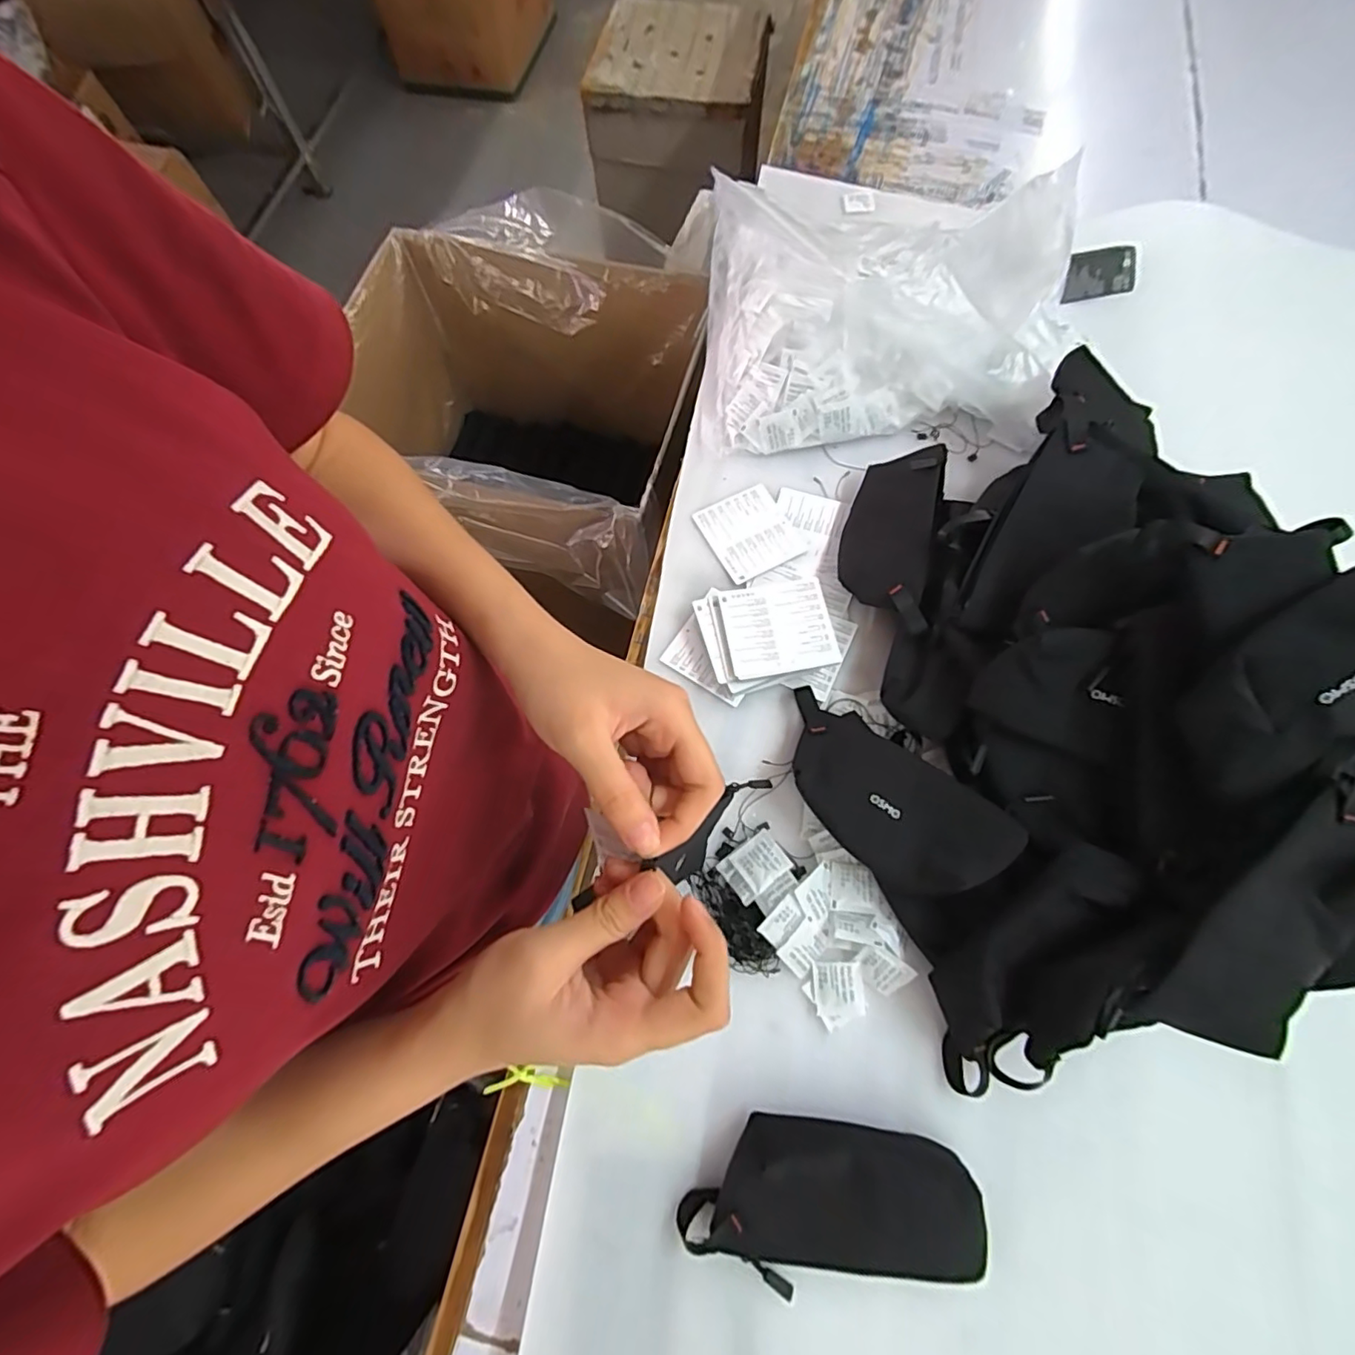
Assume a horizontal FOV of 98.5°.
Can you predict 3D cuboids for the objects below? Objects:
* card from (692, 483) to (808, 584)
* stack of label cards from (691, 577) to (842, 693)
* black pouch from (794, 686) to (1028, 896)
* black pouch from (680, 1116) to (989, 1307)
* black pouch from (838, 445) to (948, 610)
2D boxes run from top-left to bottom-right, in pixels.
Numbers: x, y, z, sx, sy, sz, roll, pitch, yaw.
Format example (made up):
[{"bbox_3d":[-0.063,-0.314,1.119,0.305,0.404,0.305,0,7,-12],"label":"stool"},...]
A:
[{"bbox_3d":[0.077,-0.157,0.631,0.088,0.004,0.098,-28,72,-9],"label":"card"},{"bbox_3d":[0.087,-0.042,0.575,0.121,0.030,0.096,-14,70,-4],"label":"stack of label cards"},{"bbox_3d":[0.174,0.093,0.500,0.207,0.040,0.114,42,90,27],"label":"black pouch"},{"bbox_3d":[0.111,0.376,0.412,0.207,0.044,0.098,4,70,3],"label":"black pouch"},{"bbox_3d":[0.213,-0.149,0.594,0.079,0.059,0.184,15,71,7],"label":"black pouch"}]

